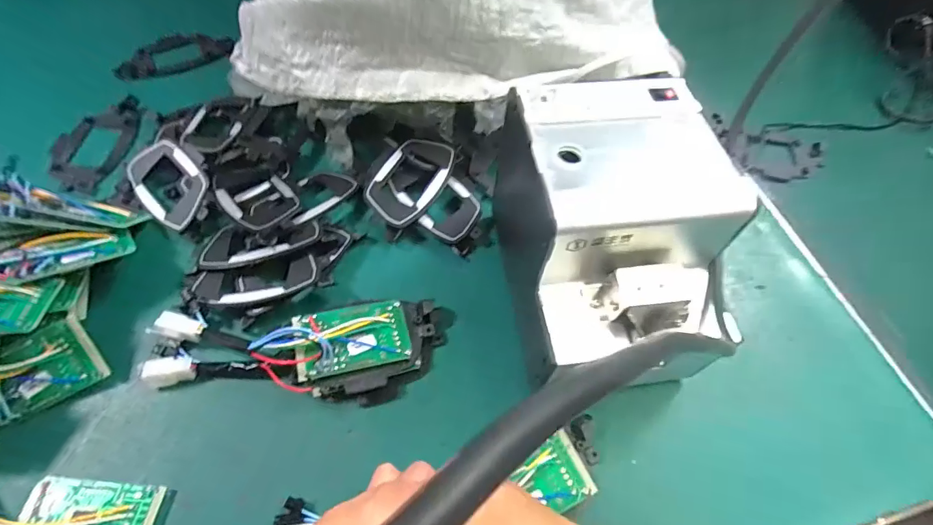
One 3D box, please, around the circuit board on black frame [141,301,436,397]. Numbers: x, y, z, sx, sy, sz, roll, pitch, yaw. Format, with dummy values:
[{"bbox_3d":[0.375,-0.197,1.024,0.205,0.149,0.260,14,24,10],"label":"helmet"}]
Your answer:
[{"bbox_3d":[-0.126,0.063,0.324,0.211,0.041,0.065,-4,59,-5],"label":"circuit board on black frame"}]

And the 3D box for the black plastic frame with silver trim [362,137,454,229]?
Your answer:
[{"bbox_3d":[-0.053,-0.075,0.421,0.062,0.020,0.098,22,60,10],"label":"black plastic frame with silver trim"}]

